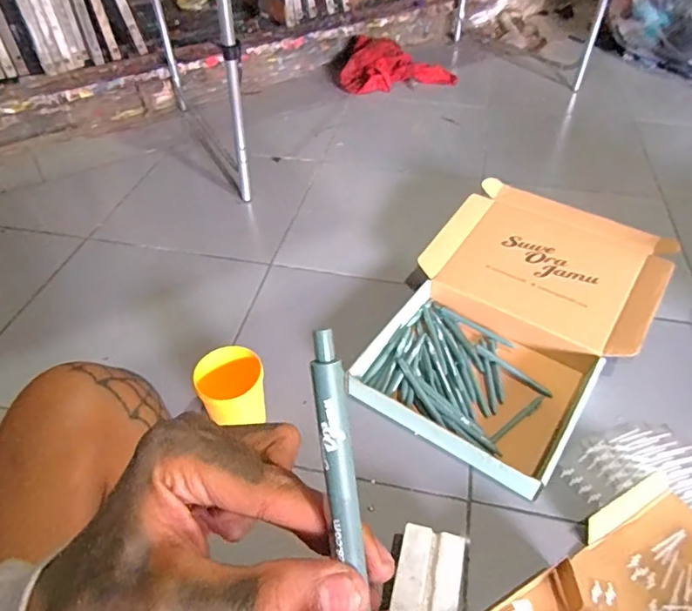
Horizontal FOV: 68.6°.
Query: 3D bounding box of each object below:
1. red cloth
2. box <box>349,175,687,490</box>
[{"bbox_3d":[0.157,-0.763,1.611,0.372,0.094,0.197,-8,47,-8],"label":"red cloth"},{"bbox_3d":[0.274,0.012,0.832,0.351,0.091,0.533,28,53,24],"label":"box"}]

